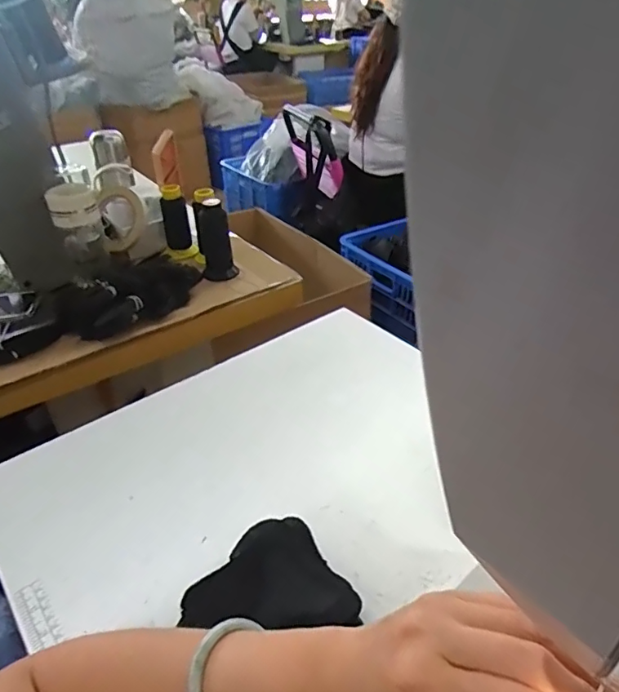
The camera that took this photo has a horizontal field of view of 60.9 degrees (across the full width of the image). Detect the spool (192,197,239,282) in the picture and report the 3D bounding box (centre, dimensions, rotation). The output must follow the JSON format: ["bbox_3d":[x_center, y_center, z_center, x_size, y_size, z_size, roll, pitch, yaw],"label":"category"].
[{"bbox_3d":[-0.150,-0.172,0.846,0.057,0.123,0.047,-9,35,-11],"label":"spool"}]

